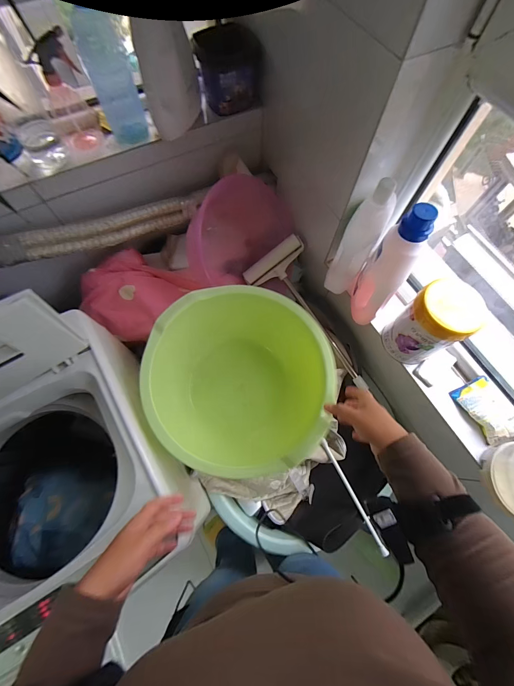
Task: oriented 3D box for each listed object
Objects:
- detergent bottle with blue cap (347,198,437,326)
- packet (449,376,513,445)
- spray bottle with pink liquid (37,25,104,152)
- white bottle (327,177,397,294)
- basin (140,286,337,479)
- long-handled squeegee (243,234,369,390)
[{"bbox_3d":[0.281,-0.158,0.646,0.089,0.281,0.114,31,72,10],"label":"detergent bottle with blue cap"},{"bbox_3d":[0.543,0.157,0.677,0.087,0.039,0.143,-28,72,-11],"label":"packet"},{"bbox_3d":[-0.393,-0.499,0.608,0.094,0.183,0.059,-30,73,-12],"label":"spray bottle with pink liquid"},{"bbox_3d":[0.243,-0.240,0.679,0.072,0.266,0.129,32,72,11],"label":"white bottle"},{"bbox_3d":[-0.032,0.080,0.645,0.368,0.215,0.363,0,69,-1],"label":"basin"},{"bbox_3d":[0.163,-0.069,0.863,0.176,0.109,0.496,-32,85,-12],"label":"long-handled squeegee"}]

